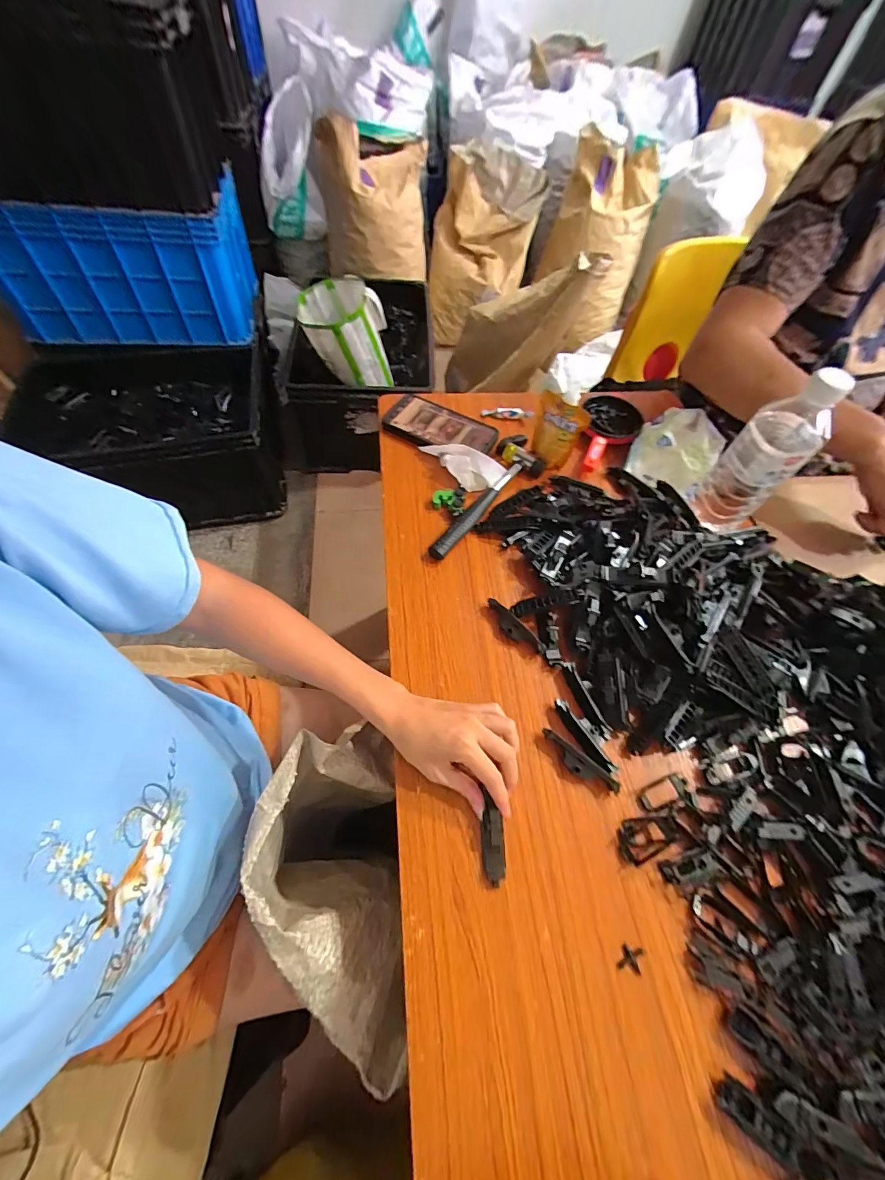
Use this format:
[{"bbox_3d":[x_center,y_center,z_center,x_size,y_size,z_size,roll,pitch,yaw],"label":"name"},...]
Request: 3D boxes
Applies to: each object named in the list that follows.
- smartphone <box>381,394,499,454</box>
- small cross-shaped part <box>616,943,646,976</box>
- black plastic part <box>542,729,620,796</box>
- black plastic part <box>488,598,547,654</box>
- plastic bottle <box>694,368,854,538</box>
[{"bbox_3d":[-0.006,-0.238,0.601,0.162,0.013,0.076,27,61,11],"label":"smartphone"},{"bbox_3d":[0.148,0.289,0.324,0.021,0.004,0.017,15,62,6],"label":"small cross-shaped part"},{"bbox_3d":[0.126,0.162,0.387,0.079,0.016,0.018,37,64,16],"label":"black plastic part"},{"bbox_3d":[0.077,0.042,0.454,0.019,0.016,0.081,-36,68,-22],"label":"black plastic part"},{"bbox_3d":[0.352,-0.144,0.459,0.073,0.194,0.068,-38,69,-23],"label":"plastic bottle"}]

